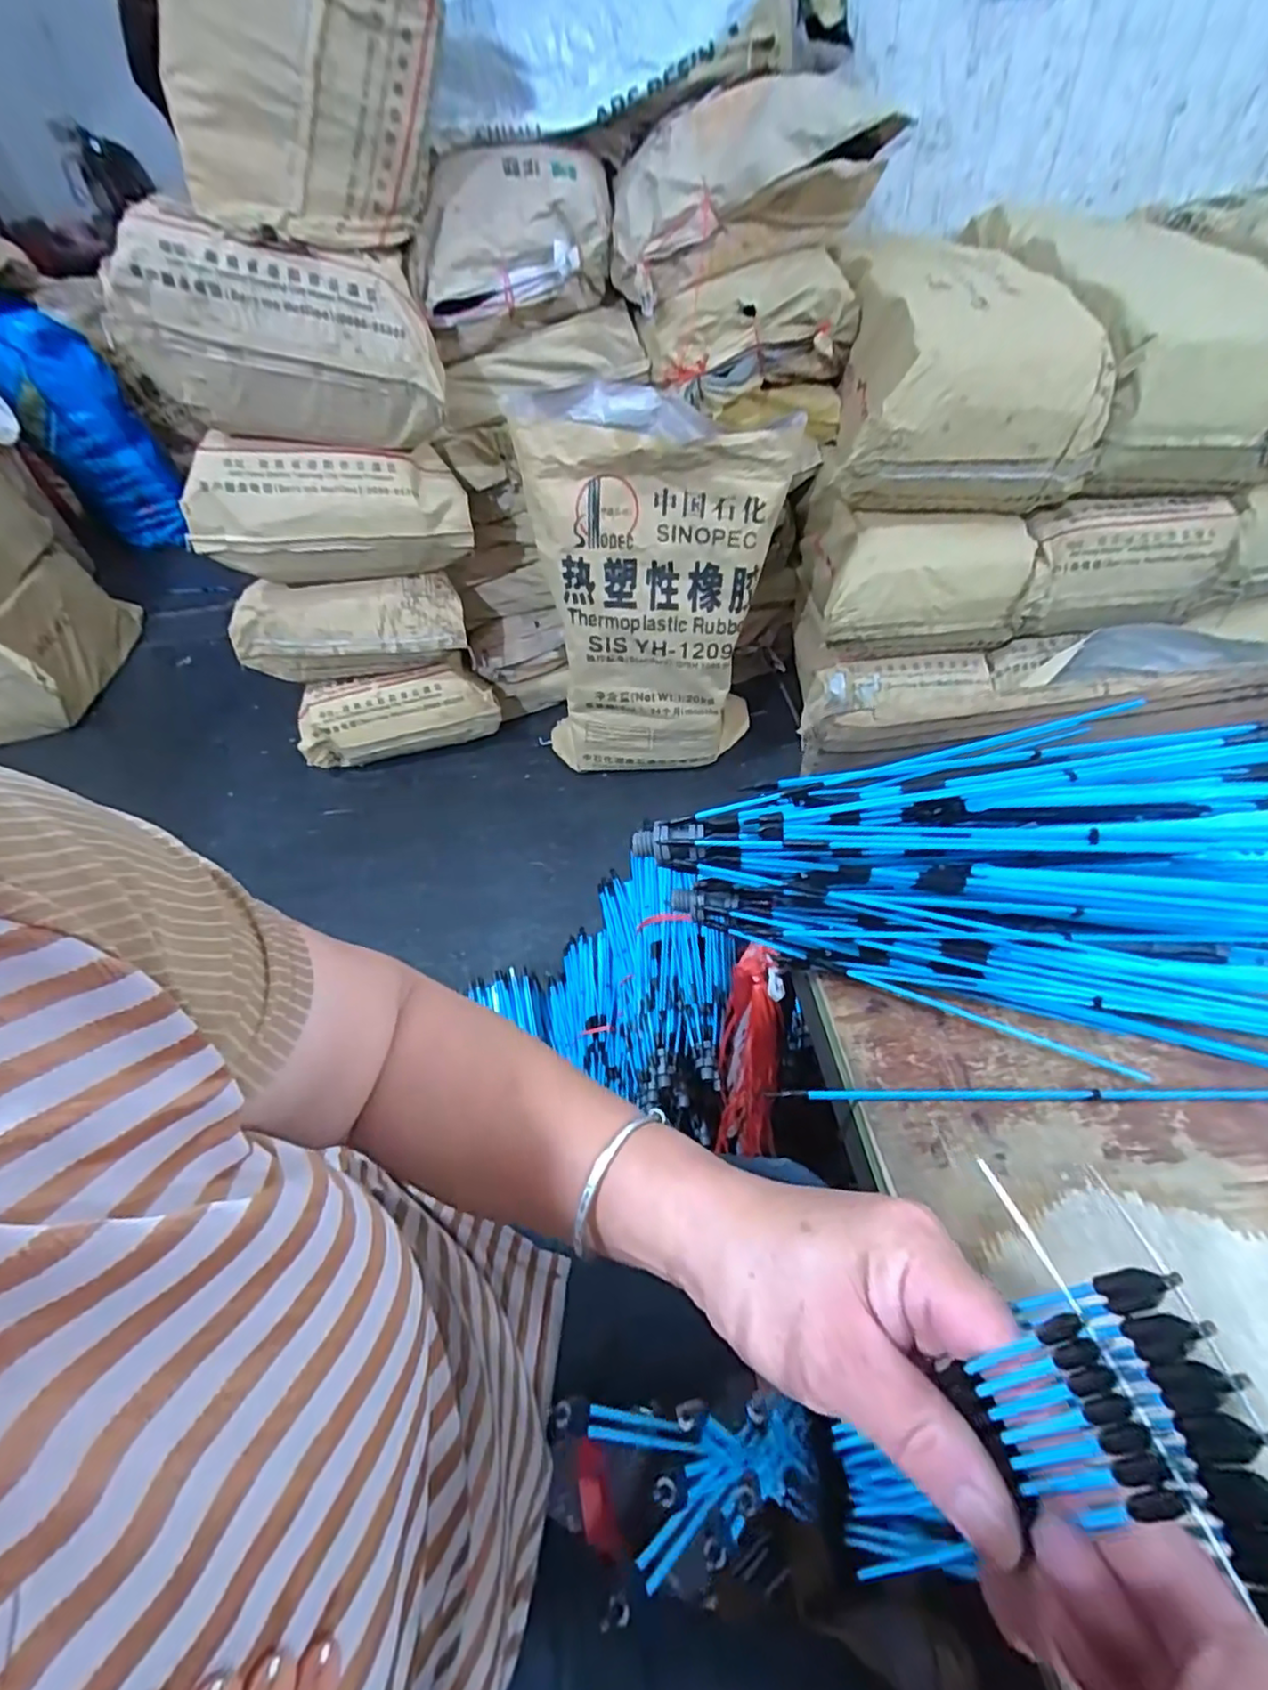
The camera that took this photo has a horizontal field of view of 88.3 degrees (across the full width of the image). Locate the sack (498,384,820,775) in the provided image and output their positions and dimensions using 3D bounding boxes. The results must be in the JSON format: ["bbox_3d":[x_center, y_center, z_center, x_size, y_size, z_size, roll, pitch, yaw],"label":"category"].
[{"bbox_3d":[0.021,-0.429,1.287,0.520,0.715,0.113,11,50,16],"label":"sack"}]

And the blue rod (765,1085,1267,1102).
[{"bbox_3d":[0.196,0.114,0.300,0.262,0.008,0.007,-2,48,4],"label":"blue rod"}]

